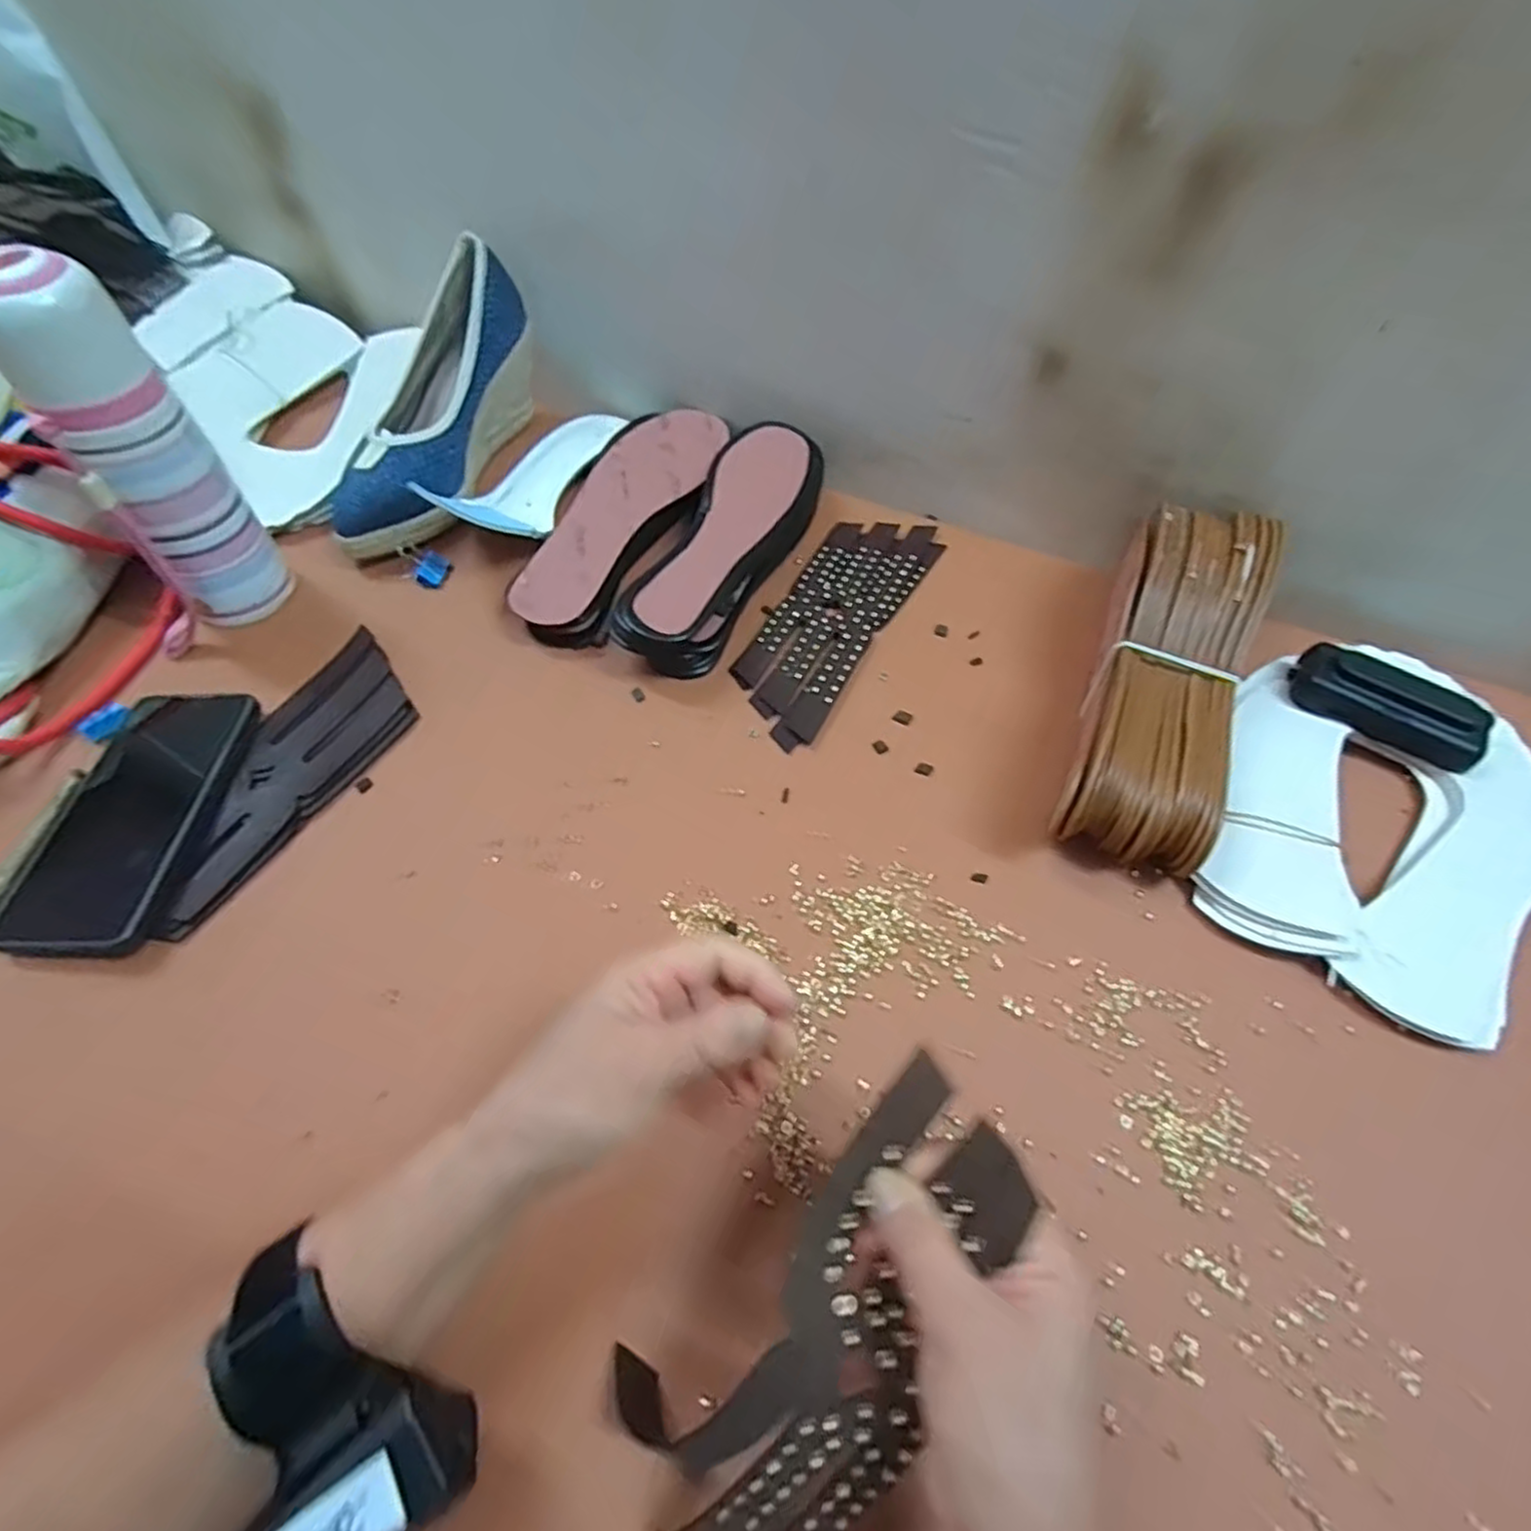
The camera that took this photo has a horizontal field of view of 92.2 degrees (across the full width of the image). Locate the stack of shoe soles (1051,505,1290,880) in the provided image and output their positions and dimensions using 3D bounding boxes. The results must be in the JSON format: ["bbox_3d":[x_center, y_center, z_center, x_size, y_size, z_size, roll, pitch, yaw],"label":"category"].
[{"bbox_3d":[0.239,-0.049,0.448,0.084,0.084,0.239,22,61,11],"label":"stack of shoe soles"}]

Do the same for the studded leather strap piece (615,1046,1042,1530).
[{"bbox_3d":[0.023,0.189,0.257,0.085,0.043,0.171,32,85,16],"label":"studded leather strap piece"}]

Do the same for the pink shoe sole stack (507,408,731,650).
[{"bbox_3d":[-0.102,-0.187,0.551,0.082,0.028,0.240,20,60,9],"label":"pink shoe sole stack"}]

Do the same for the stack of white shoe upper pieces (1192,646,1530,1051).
[{"bbox_3d":[0.362,0.031,0.432,0.174,0.033,0.223,31,63,15],"label":"stack of white shoe upper pieces"}]

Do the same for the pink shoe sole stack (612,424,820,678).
[{"bbox_3d":[-0.026,-0.153,0.518,0.068,0.051,0.217,21,60,10],"label":"pink shoe sole stack"}]

